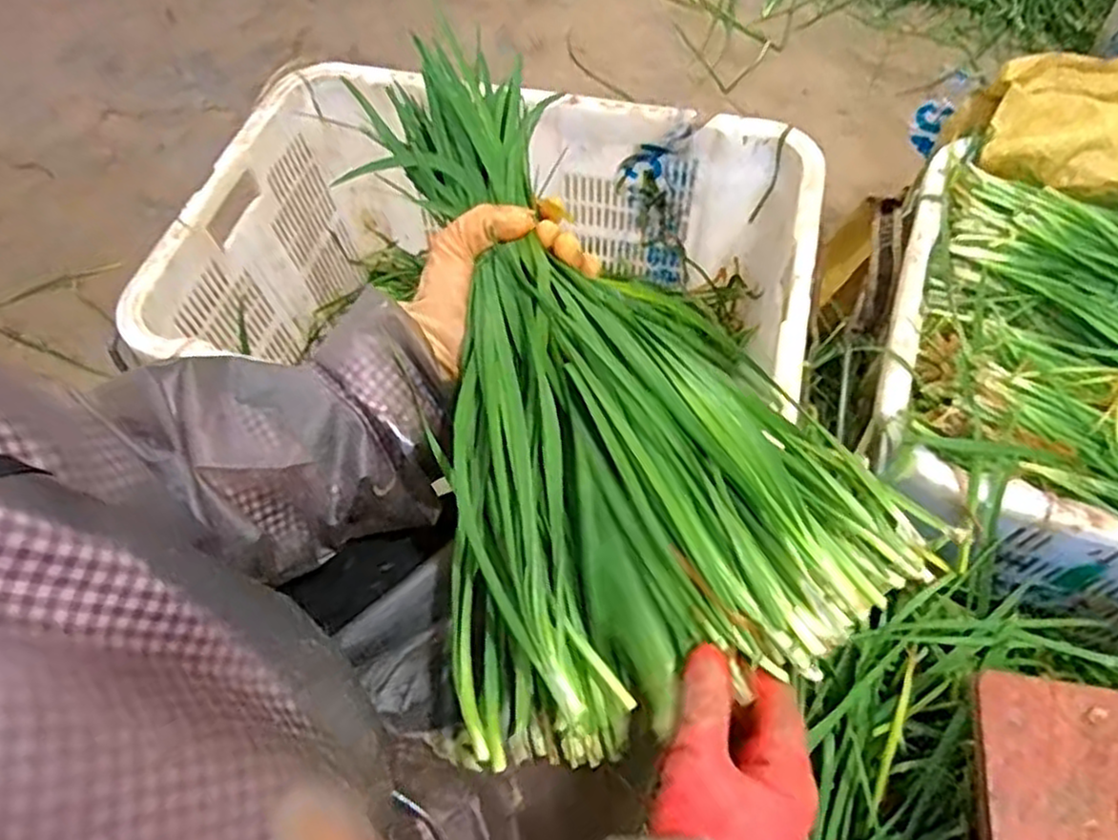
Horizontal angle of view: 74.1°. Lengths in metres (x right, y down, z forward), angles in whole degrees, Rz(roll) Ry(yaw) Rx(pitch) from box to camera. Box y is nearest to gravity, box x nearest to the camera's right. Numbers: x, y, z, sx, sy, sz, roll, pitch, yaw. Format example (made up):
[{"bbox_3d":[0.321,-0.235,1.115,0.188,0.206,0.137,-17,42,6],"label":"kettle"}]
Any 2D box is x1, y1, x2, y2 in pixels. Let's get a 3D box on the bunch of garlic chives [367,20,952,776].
[{"bbox_3d":[0.015,-0.053,0.448,0.244,0.099,0.442,-17,61,-8],"label":"bunch of garlic chives"}]

